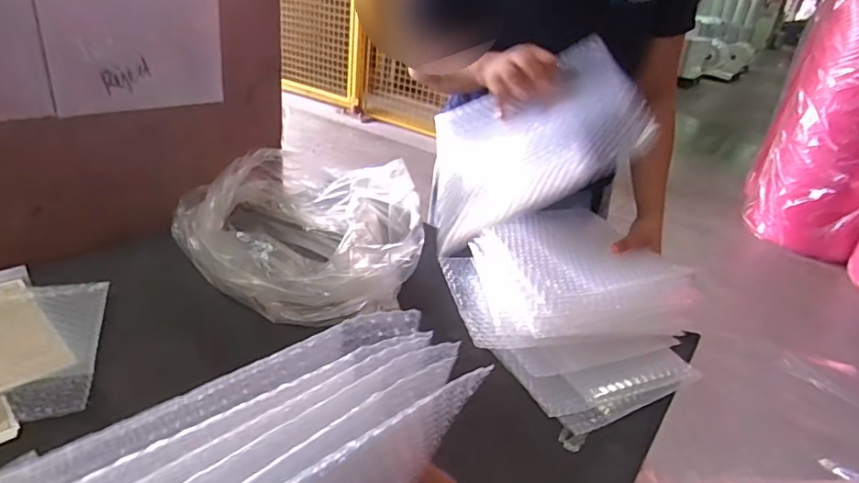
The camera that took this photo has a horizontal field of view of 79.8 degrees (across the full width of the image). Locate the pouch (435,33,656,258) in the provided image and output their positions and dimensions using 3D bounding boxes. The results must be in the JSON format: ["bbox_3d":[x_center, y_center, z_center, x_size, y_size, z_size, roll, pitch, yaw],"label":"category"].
[{"bbox_3d":[0.104,-0.120,0.572,0.234,0.029,0.234,-27,43,27],"label":"pouch"}]

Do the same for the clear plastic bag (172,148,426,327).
[{"bbox_3d":[-0.207,-0.037,0.821,0.436,0.147,0.305,29,34,35],"label":"clear plastic bag"}]

